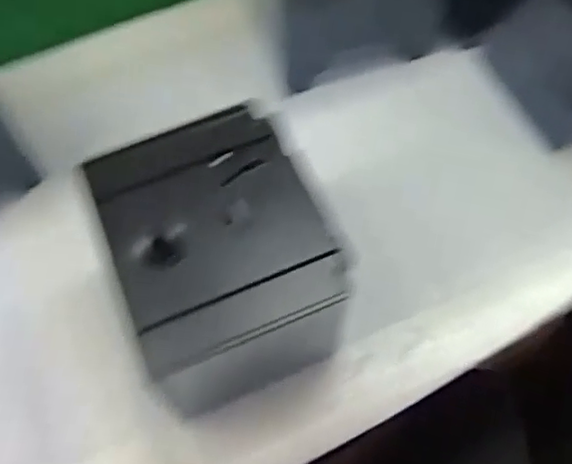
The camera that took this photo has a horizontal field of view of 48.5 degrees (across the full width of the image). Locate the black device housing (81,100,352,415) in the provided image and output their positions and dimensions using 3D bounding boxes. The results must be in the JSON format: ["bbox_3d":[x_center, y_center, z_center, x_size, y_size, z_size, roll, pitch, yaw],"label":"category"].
[{"bbox_3d":[-0.042,0.018,0.449,0.129,0.139,0.144,-22,63,-7],"label":"black device housing"}]

